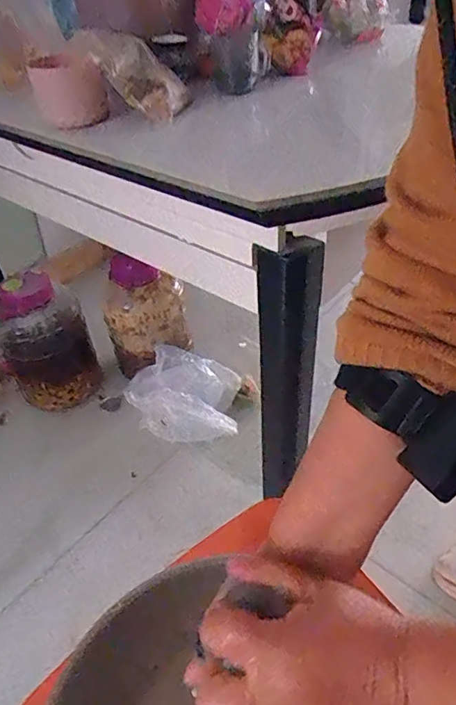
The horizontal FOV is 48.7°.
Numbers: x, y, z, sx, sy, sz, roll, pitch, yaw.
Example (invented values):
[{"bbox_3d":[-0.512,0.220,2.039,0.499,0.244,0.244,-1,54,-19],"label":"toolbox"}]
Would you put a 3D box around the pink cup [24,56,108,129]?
[{"bbox_3d":[-0.237,-0.398,0.760,0.101,0.088,0.080,-14,42,-10],"label":"pink cup"}]

